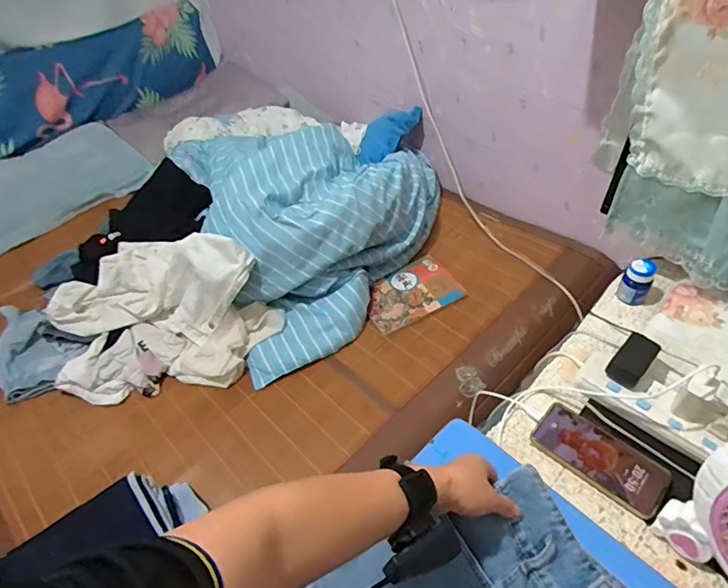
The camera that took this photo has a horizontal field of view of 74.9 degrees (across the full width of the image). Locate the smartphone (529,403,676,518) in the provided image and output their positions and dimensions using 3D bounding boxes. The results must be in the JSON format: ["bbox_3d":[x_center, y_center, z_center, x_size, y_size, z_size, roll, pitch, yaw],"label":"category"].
[{"bbox_3d":[0.308,0.211,0.624,0.160,0.011,0.076,32,62,30],"label":"smartphone"}]

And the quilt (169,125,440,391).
[{"bbox_3d":[-0.131,-0.255,1.350,0.728,0.306,0.727,-29,51,-21],"label":"quilt"}]

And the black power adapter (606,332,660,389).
[{"bbox_3d":[0.384,0.096,0.683,0.082,0.032,0.046,-36,54,-27],"label":"black power adapter"}]

